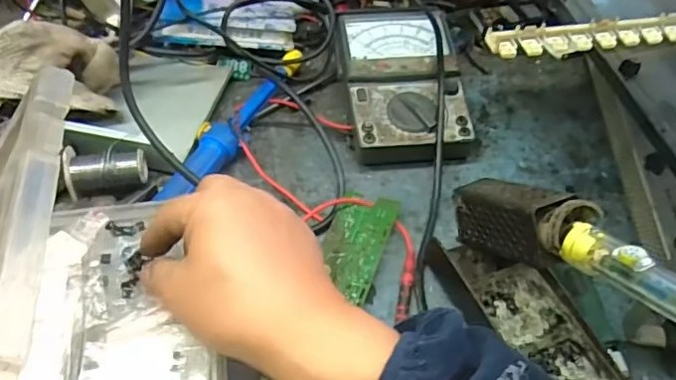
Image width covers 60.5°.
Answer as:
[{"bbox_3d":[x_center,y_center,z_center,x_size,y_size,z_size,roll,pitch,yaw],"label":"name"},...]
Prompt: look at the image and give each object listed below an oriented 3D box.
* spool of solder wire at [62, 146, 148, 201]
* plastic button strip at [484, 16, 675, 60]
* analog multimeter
[{"bbox_3d":[-0.196,-0.021,0.490,0.062,0.030,0.035,-6,48,-8],"label":"spool of solder wire"},{"bbox_3d":[0.220,-0.109,0.418,0.241,0.009,0.037,-7,69,-12],"label":"plastic button strip"},{"bbox_3d":[0.062,-0.103,0.576,0.117,0.065,0.186,-1,48,-4],"label":"analog multimeter"}]

